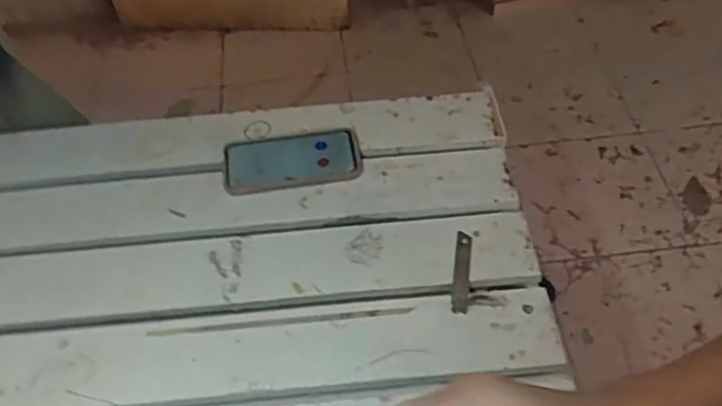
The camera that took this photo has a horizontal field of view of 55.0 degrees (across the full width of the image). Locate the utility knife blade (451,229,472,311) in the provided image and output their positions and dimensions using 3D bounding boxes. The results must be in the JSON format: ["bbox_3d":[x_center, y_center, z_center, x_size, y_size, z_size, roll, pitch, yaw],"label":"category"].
[{"bbox_3d":[0.109,0.074,0.744,0.017,0.008,0.100,4,50,8],"label":"utility knife blade"}]

